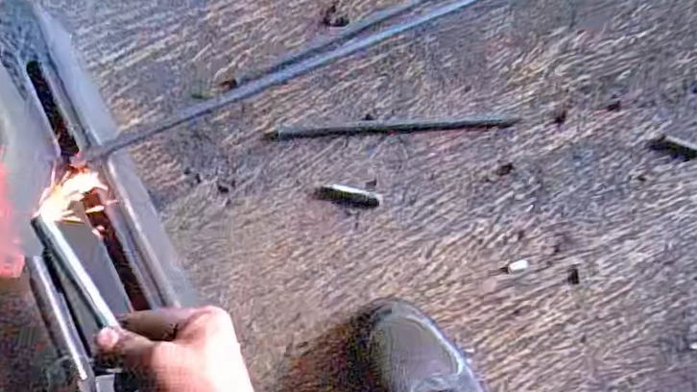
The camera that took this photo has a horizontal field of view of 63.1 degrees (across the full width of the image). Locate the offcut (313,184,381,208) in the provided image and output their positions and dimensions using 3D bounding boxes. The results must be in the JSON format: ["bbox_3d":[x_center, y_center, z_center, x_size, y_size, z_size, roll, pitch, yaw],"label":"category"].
[{"bbox_3d":[0.000,0.000,0.617,0.073,0.004,0.019,11,74,1],"label":"offcut"}]

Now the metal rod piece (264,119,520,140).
[{"bbox_3d":[0.051,-0.078,0.651,0.283,0.005,0.014,-3,74,-3],"label":"metal rod piece"}]

